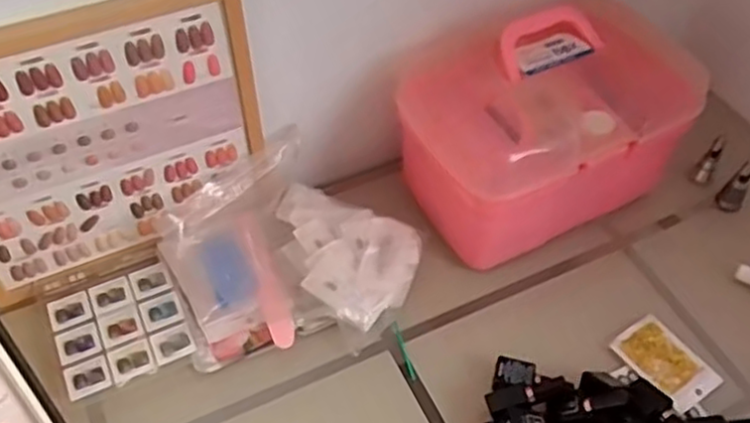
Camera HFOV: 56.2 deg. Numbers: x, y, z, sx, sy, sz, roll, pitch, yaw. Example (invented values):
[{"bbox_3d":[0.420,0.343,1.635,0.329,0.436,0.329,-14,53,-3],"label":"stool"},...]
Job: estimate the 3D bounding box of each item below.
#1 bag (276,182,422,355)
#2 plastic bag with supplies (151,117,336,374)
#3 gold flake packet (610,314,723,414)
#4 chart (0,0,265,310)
[{"bbox_3d":[-0.034,0.045,0.799,0.140,0.045,0.195,-36,61,-25],"label":"bag"},{"bbox_3d":[-0.145,0.040,0.762,0.164,0.094,0.221,-11,54,-10],"label":"plastic bag with supplies"},{"bbox_3d":[0.303,0.156,0.733,0.068,0.010,0.097,-27,57,-20],"label":"gold flake packet"},{"bbox_3d":[-0.266,-0.053,0.682,0.317,0.301,0.035,-19,55,-16],"label":"chart"}]

